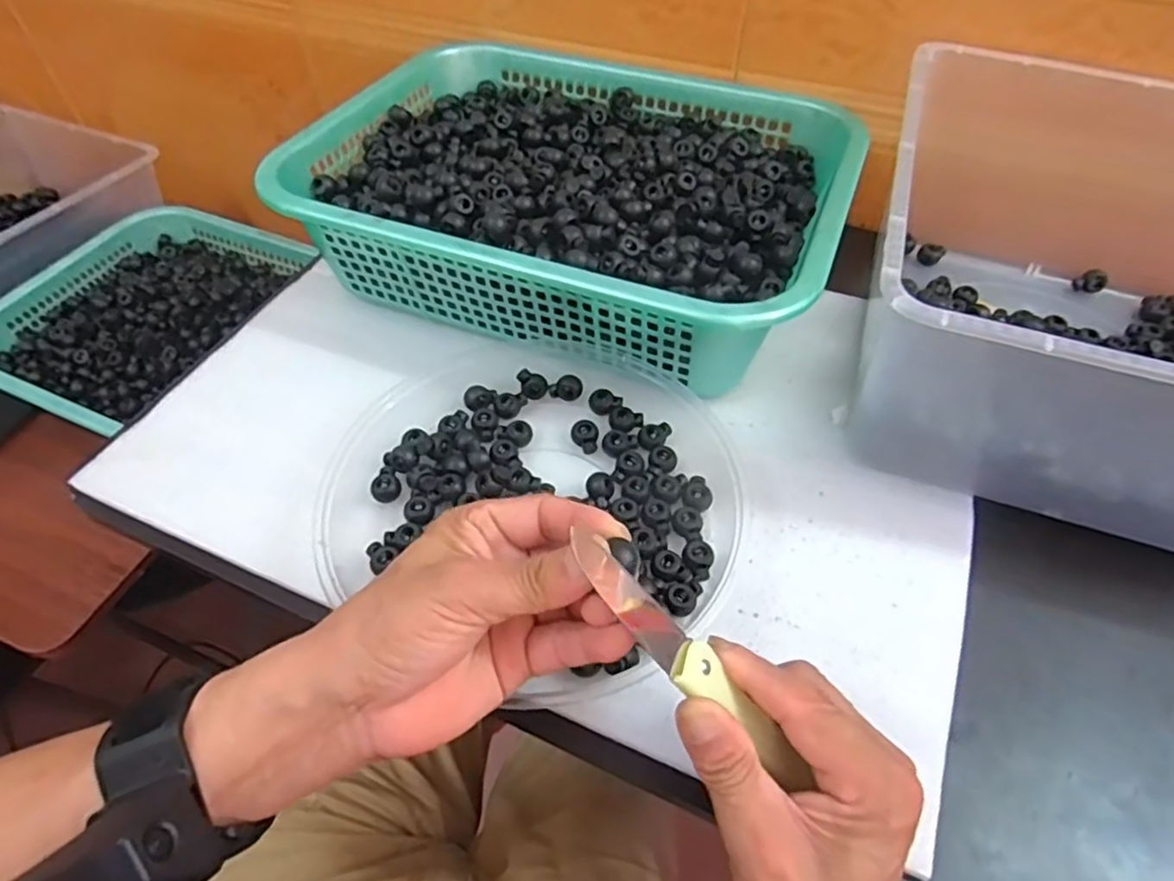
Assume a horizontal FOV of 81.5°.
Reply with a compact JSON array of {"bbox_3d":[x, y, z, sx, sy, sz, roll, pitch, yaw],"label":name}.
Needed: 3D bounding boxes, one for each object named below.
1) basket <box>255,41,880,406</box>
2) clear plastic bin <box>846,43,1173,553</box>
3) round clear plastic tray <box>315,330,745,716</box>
[{"bbox_3d":[-0.003,-0.194,0.520,0.373,0.080,0.290,16,54,13],"label":"basket"},{"bbox_3d":[0.325,-0.092,0.425,0.286,0.147,0.309,16,54,13],"label":"clear plastic bin"},{"bbox_3d":[-0.030,0.027,0.412,0.244,0.033,0.213,23,56,18],"label":"round clear plastic tray"}]

